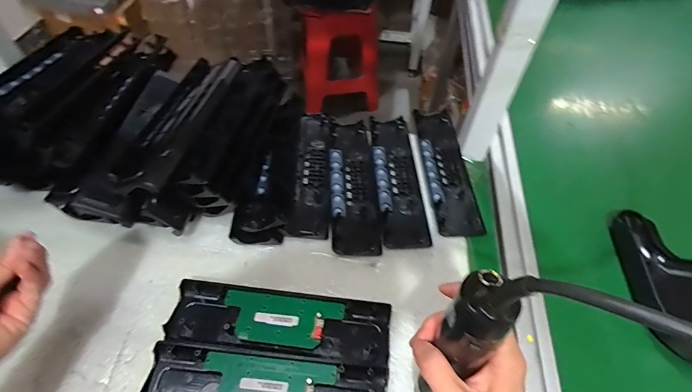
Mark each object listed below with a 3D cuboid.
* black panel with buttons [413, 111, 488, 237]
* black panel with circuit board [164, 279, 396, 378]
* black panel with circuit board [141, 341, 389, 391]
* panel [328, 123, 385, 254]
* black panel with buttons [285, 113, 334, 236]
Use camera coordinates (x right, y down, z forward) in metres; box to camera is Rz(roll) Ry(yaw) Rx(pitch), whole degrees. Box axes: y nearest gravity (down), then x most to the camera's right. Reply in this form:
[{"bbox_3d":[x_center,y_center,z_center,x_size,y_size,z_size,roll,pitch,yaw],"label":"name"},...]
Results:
[{"bbox_3d":[0.153,-0.044,0.584,0.070,0.014,0.243,-1,52,-2],"label":"black panel with buttons"},{"bbox_3d":[-0.074,0.146,0.429,0.244,0.019,0.070,7,52,4],"label":"black panel with circuit board"},{"bbox_3d":[-0.082,0.199,0.386,0.242,0.009,0.065,6,52,3],"label":"black panel with circuit board"},{"bbox_3d":[0.012,-0.020,0.560,0.069,0.015,0.238,-2,52,-3],"label":"panel"},{"bbox_3d":[-0.047,-0.041,0.568,0.057,0.017,0.237,3,52,0],"label":"black panel with buttons"}]

